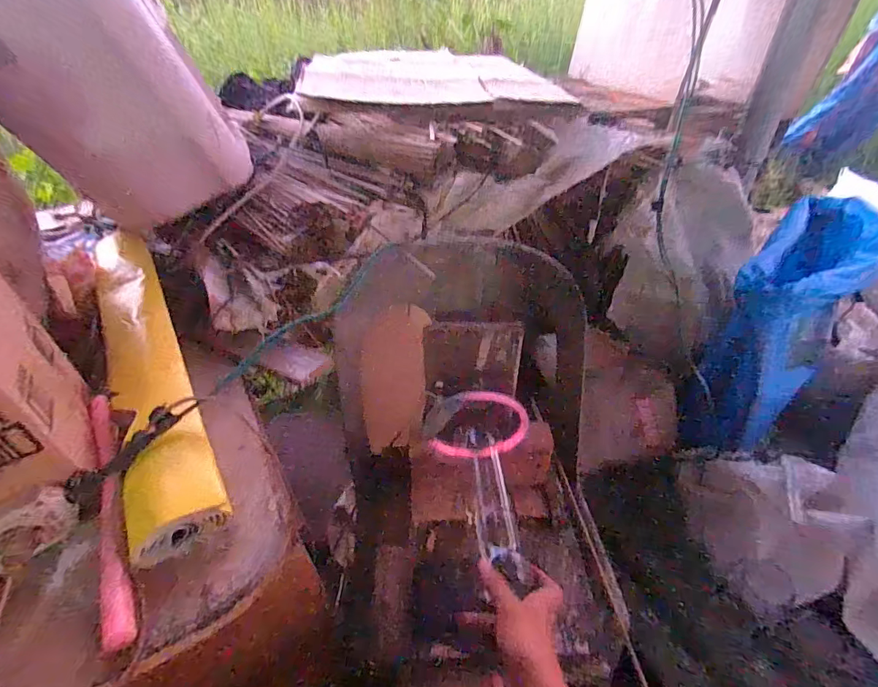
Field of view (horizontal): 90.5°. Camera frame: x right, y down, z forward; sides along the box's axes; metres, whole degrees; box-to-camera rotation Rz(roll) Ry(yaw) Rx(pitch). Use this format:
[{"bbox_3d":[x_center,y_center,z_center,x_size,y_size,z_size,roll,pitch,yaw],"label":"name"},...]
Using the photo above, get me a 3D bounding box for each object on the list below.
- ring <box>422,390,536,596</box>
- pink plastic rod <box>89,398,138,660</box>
[{"bbox_3d":[0.075,0.184,0.593,0.145,0.073,0.264,-9,47,-7],"label":"ring"},{"bbox_3d":[-0.294,0.135,0.387,0.024,0.025,0.273,-24,46,-21],"label":"pink plastic rod"}]

